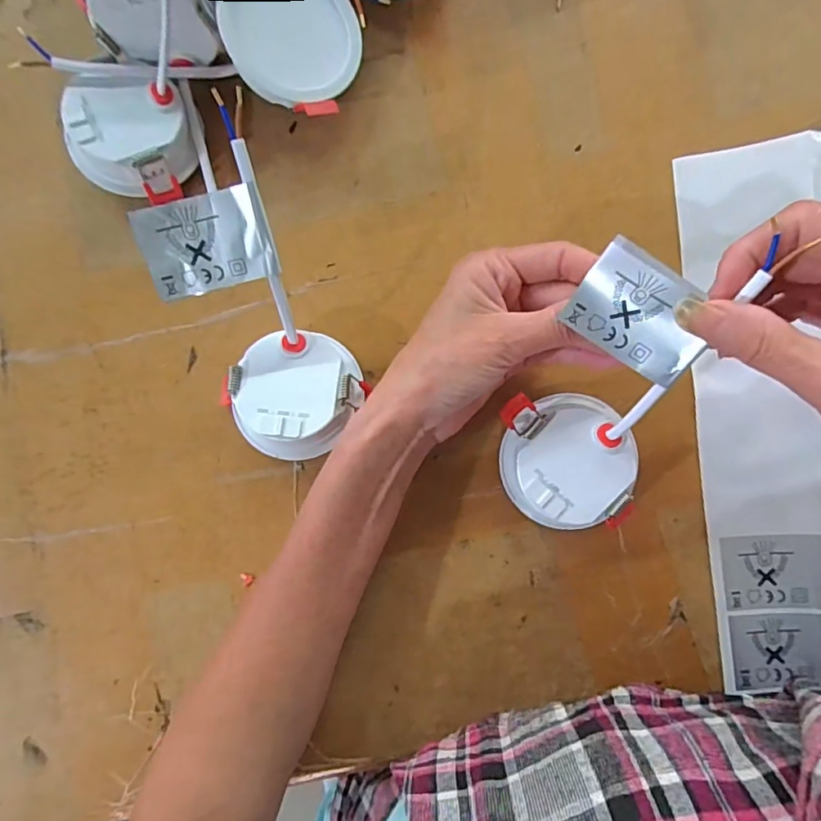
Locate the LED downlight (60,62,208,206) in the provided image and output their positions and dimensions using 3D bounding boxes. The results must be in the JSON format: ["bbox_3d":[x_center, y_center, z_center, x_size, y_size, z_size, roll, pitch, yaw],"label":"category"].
[{"bbox_3d":[-0.149,-0.152,0.296,0.059,0.035,0.065,18,90,2],"label":"LED downlight"}]

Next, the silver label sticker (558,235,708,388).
[{"bbox_3d":[0.098,-0.041,0.228,0.056,0.004,0.041,36,124,6],"label":"silver label sticker"}]

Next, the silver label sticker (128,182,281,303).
[{"bbox_3d":[-0.091,-0.075,0.243,0.056,0.004,0.040,-14,109,1],"label":"silver label sticker"}]

